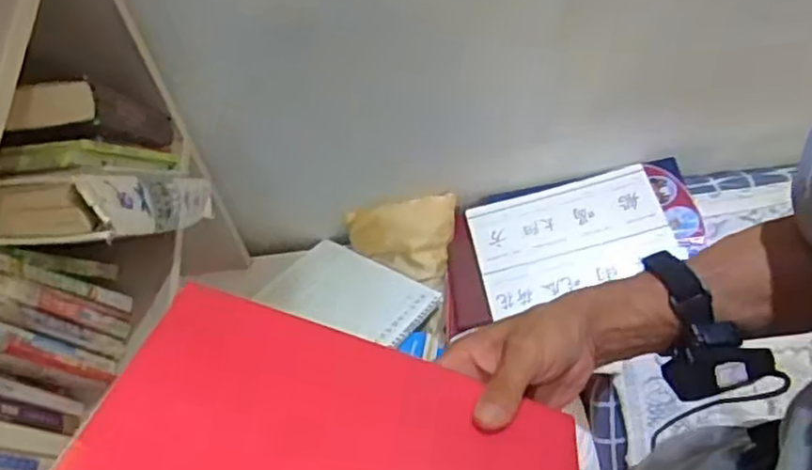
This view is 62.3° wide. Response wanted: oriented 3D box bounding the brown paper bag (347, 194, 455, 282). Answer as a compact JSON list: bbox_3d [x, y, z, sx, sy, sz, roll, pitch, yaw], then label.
[{"bbox_3d":[-0.011,0.002,1.118,0.178,0.074,0.131,5,58,6],"label":"brown paper bag"}]

